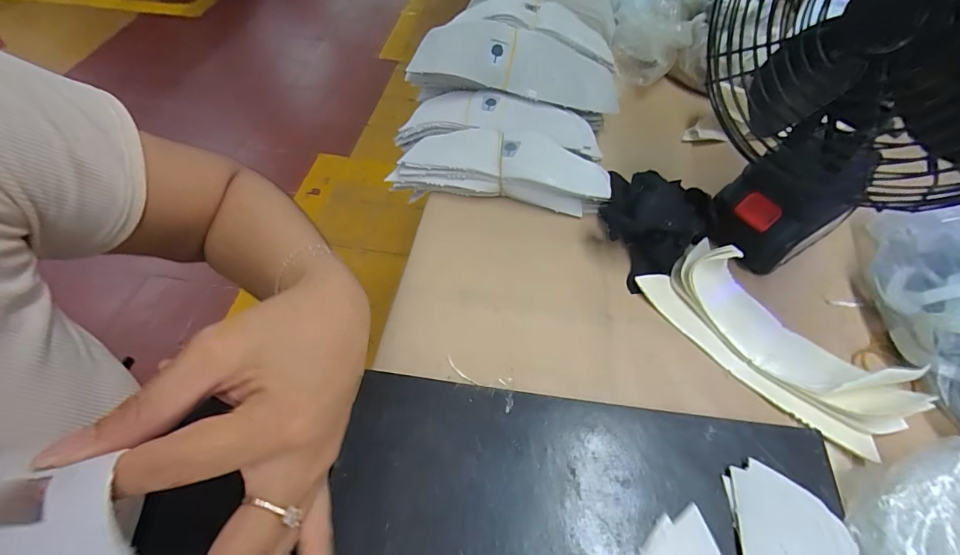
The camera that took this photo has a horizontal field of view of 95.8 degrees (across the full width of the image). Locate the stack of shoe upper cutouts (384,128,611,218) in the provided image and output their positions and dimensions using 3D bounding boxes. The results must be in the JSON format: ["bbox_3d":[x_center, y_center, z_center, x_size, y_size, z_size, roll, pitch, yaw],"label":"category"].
[{"bbox_3d":[0.015,-0.108,0.425,0.211,0.044,0.070,6,56,4],"label":"stack of shoe upper cutouts"}]

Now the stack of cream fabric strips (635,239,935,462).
[{"bbox_3d":[0.214,0.045,0.326,0.063,0.043,0.189,-36,63,-22],"label":"stack of cream fabric strips"}]

